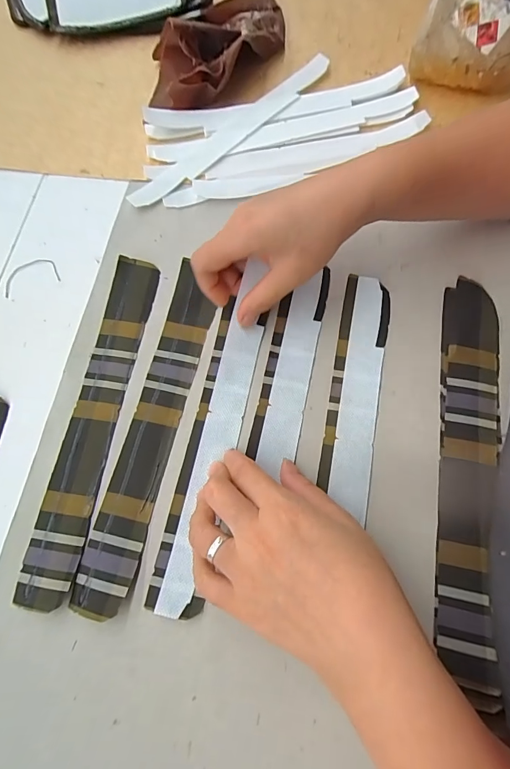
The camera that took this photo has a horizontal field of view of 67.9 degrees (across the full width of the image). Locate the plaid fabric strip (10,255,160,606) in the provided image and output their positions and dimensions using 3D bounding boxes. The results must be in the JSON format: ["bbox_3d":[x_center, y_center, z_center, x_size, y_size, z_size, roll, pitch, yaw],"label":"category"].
[{"bbox_3d":[-0.117,0.017,0.278,0.034,0.007,0.256,7,71,5],"label":"plaid fabric strip"}]

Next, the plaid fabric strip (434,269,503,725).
[{"bbox_3d":[0.144,0.048,0.252,0.038,0.011,0.260,8,70,10],"label":"plaid fabric strip"}]

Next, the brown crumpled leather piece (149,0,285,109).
[{"bbox_3d":[-0.039,-0.370,0.403,0.109,0.035,0.217,39,76,14],"label":"brown crumpled leather piece"}]

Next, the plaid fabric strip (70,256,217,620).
[{"bbox_3d":[-0.073,0.026,0.275,0.038,0.009,0.247,12,70,5],"label":"plaid fabric strip"}]

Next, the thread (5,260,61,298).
[{"bbox_3d":[-0.194,-0.094,0.325,0.046,0.004,0.028,-22,71,-6],"label":"thread"}]

